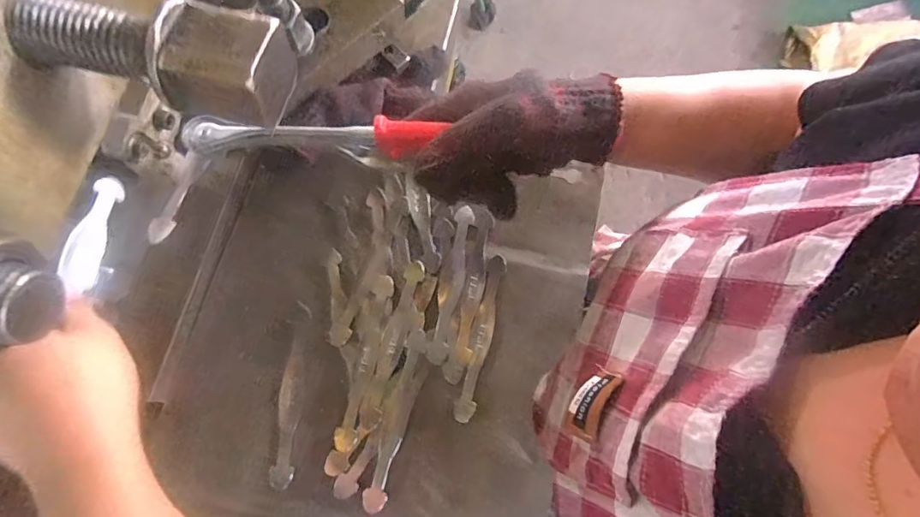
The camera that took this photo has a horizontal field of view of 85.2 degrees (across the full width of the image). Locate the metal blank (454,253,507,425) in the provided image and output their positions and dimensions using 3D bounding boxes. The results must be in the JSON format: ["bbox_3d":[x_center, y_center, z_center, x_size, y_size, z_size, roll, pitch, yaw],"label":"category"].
[{"bbox_3d":[0.020,0.067,0.443,0.017,0.004,0.148,14,72,4],"label":"metal blank"}]

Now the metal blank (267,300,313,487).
[{"bbox_3d":[-0.145,0.115,0.431,0.020,0.004,0.150,3,77,1],"label":"metal blank"}]

